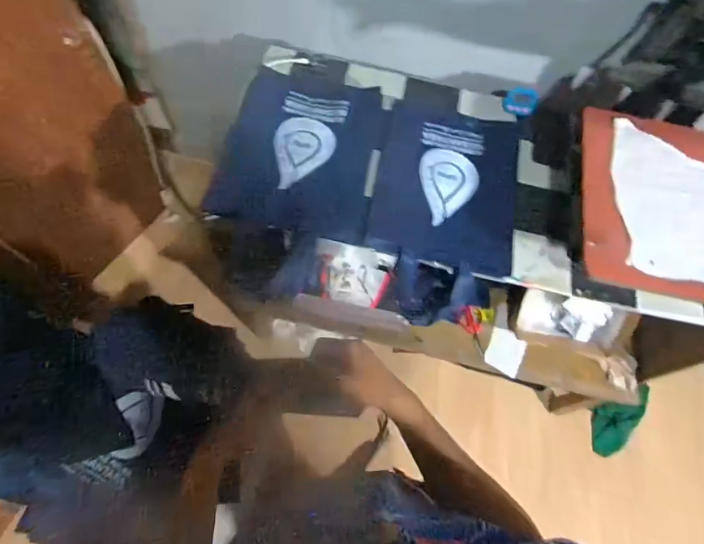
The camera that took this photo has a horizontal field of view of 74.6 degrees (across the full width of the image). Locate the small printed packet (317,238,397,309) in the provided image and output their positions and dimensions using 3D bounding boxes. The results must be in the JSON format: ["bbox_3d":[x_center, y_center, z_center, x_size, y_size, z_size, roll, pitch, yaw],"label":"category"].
[{"bbox_3d":[0.000,0.010,1.327,0.214,0.023,0.170,12,106,5],"label":"small printed packet"}]

